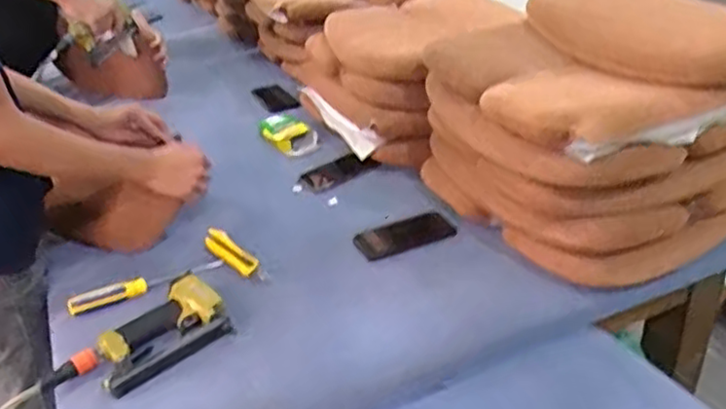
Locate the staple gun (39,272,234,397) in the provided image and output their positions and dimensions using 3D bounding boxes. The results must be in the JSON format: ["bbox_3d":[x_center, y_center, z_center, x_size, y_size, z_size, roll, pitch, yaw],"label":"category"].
[{"bbox_3d":[-0.297,0.185,0.928,0.243,0.043,0.116,-29,38,-35],"label":"staple gun"}]

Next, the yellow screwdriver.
[{"bbox_3d":[-0.337,0.120,1.068,0.232,0.030,0.022,-19,34,-23],"label":"yellow screwdriver"}]

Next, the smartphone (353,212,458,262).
[{"bbox_3d":[0.070,0.049,1.145,0.163,0.014,0.073,-14,32,-15],"label":"smartphone"}]

